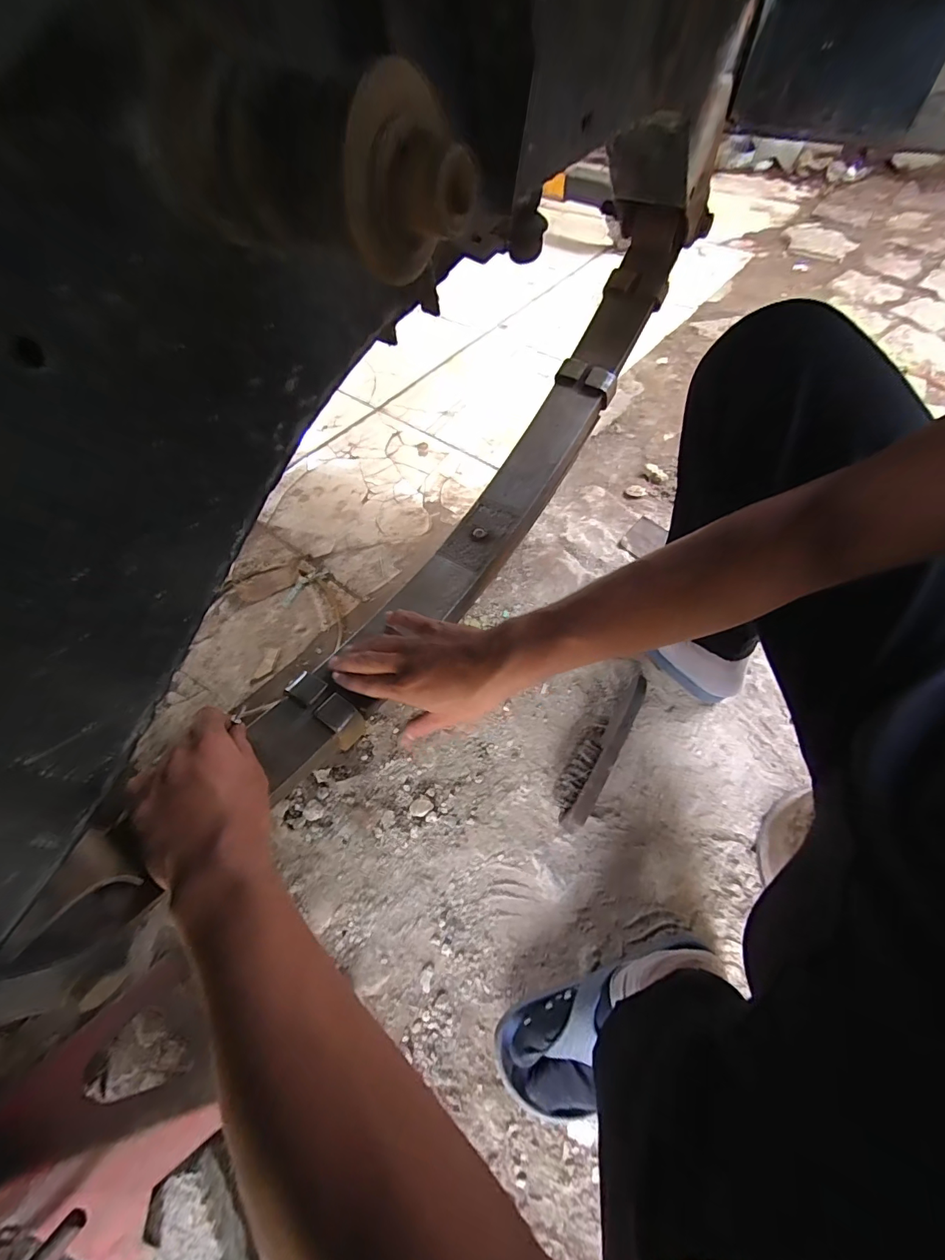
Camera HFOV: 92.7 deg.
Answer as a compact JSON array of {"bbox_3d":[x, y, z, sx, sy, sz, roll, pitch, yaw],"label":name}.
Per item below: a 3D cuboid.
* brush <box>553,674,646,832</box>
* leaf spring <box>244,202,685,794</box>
[{"bbox_3d":[0.176,0.151,0.611,0.050,0.044,0.241,29,66,18],"label":"brush"},{"bbox_3d":[0.027,-0.167,0.471,0.068,0.148,0.705,29,72,18],"label":"leaf spring"}]

